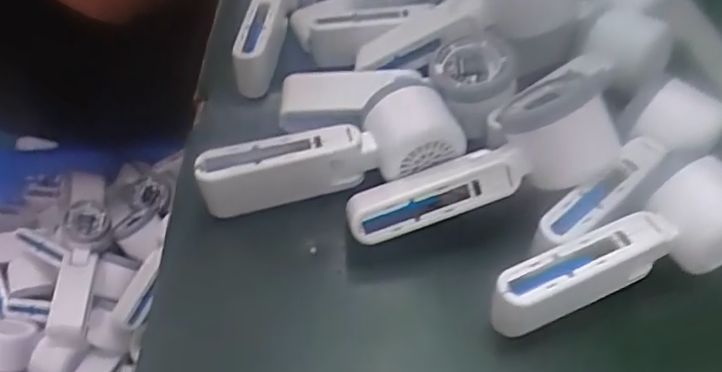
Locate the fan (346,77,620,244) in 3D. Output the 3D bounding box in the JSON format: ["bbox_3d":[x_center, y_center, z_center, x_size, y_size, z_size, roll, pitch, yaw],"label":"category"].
[{"bbox_3d":[0.067,-0.017,0.364,0.165,0.052,0.065,-23,50,-1],"label":"fan"}]

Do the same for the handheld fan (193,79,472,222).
[{"bbox_3d":[-0.019,-0.022,0.396,0.166,0.059,0.051,-5,48,-6],"label":"handheld fan"}]

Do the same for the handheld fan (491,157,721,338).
[{"bbox_3d":[0.145,0.039,0.338,0.159,0.053,0.040,-16,50,-15],"label":"handheld fan"}]

